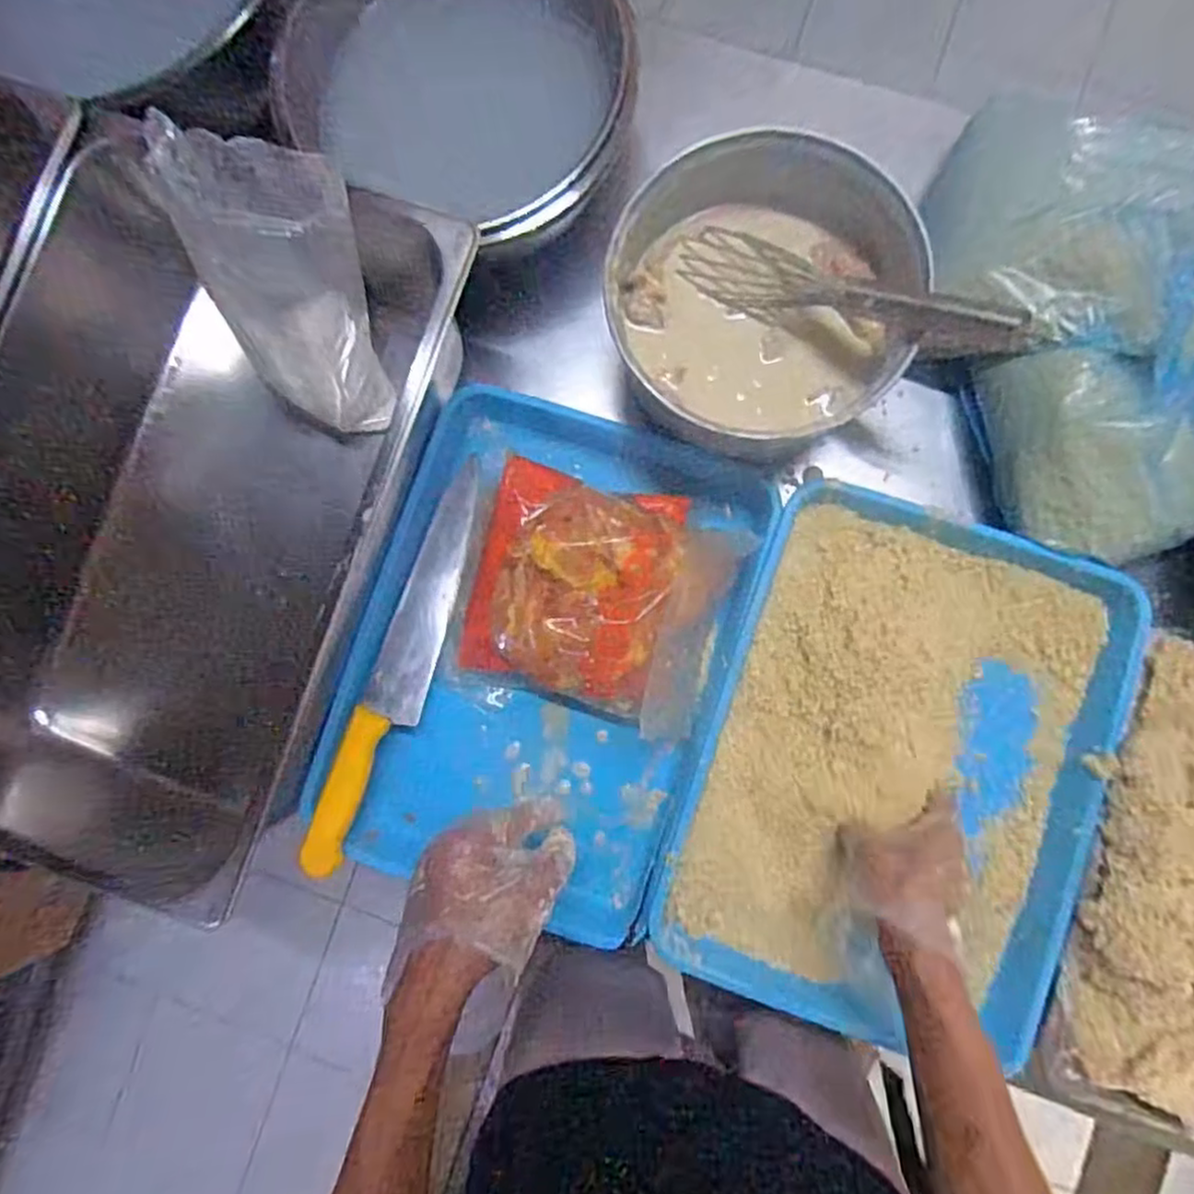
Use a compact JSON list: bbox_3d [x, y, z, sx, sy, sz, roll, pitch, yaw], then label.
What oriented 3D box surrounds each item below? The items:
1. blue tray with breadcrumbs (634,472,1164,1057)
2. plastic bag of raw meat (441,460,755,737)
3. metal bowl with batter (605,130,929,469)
[{"bbox_3d":[0.243,0.137,0.577,0.301,0.044,0.401,18,87,5],"label":"blue tray with breadcrumbs"},{"bbox_3d":[0.000,-0.002,0.579,0.215,0.050,0.194,14,87,4],"label":"plastic bag of raw meat"},{"bbox_3d":[0.137,-0.233,0.567,0.212,0.115,0.221,0,86,4],"label":"metal bowl with batter"}]

